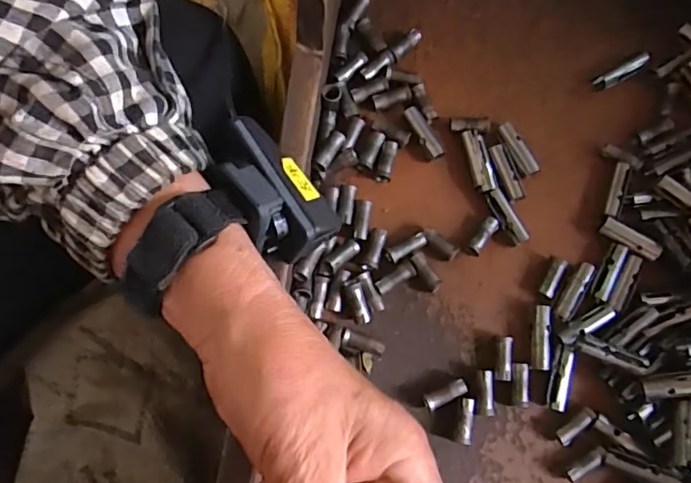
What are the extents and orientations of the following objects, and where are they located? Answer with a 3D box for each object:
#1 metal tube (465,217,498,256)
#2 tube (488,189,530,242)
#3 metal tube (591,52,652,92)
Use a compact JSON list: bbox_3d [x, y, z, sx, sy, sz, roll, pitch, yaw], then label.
[{"bbox_3d":[0.083,-0.003,0.334,0.009,0.009,0.025,37,76,8],"label":"metal tube"},{"bbox_3d":[0.098,-0.015,0.337,0.008,0.012,0.036,-26,77,-9],"label":"tube"},{"bbox_3d":[0.184,-0.113,0.364,0.042,0.007,0.010,-29,77,5],"label":"metal tube"}]

